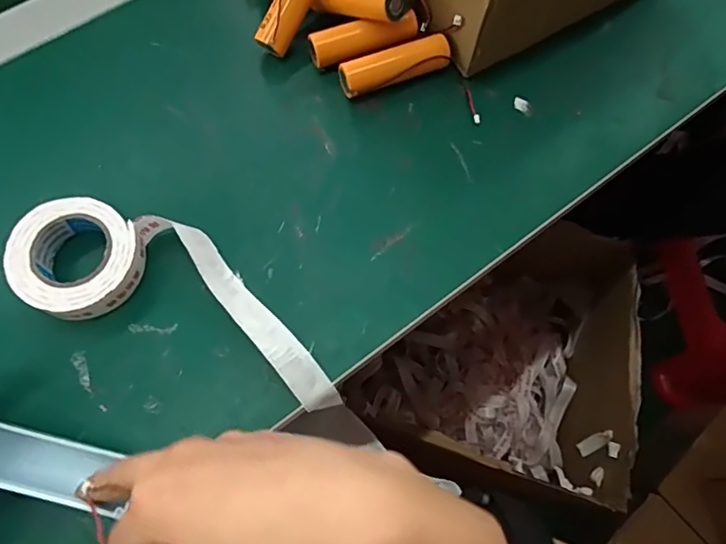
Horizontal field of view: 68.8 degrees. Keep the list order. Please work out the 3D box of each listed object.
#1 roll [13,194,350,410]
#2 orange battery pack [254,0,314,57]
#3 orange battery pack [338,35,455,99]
[{"bbox_3d":[-0.098,0.011,0.292,0.188,0.023,0.068,19,70,4],"label":"roll"},{"bbox_3d":[-0.044,-0.177,0.343,0.019,0.015,0.074,31,91,8],"label":"orange battery pack"},{"bbox_3d":[0.021,-0.133,0.348,0.073,0.020,0.022,-23,73,-10],"label":"orange battery pack"}]

